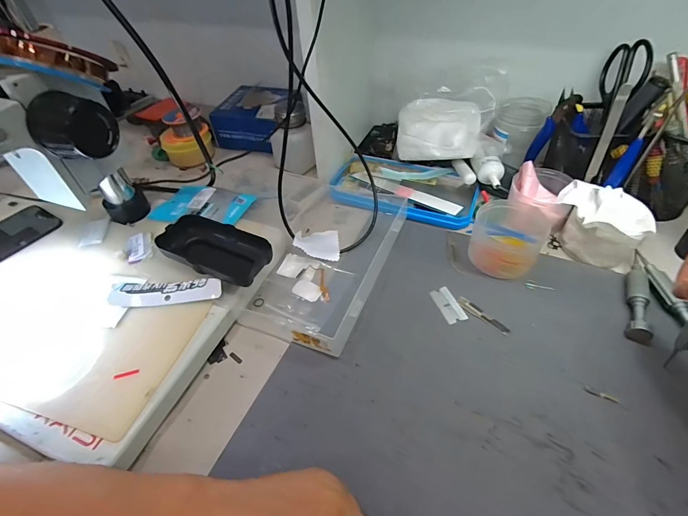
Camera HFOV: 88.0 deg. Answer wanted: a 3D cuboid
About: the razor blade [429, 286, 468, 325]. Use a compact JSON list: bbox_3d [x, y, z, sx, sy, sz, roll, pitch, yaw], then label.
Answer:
[{"bbox_3d":[0.095,0.042,0.328,0.019,0.004,0.039,-16,48,-10],"label":"razor blade"}]

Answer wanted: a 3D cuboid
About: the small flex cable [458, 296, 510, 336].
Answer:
[{"bbox_3d":[0.125,0.051,0.319,0.010,0.004,0.049,-37,55,-26],"label":"small flex cable"}]

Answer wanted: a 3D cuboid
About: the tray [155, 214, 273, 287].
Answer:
[{"bbox_3d":[-0.123,-0.006,0.341,0.110,0.026,0.060,19,52,21],"label":"tray"}]

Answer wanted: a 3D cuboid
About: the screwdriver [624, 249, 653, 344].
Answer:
[{"bbox_3d":[0.265,0.029,0.320,0.017,0.014,0.103,19,52,21],"label":"screwdriver"}]

